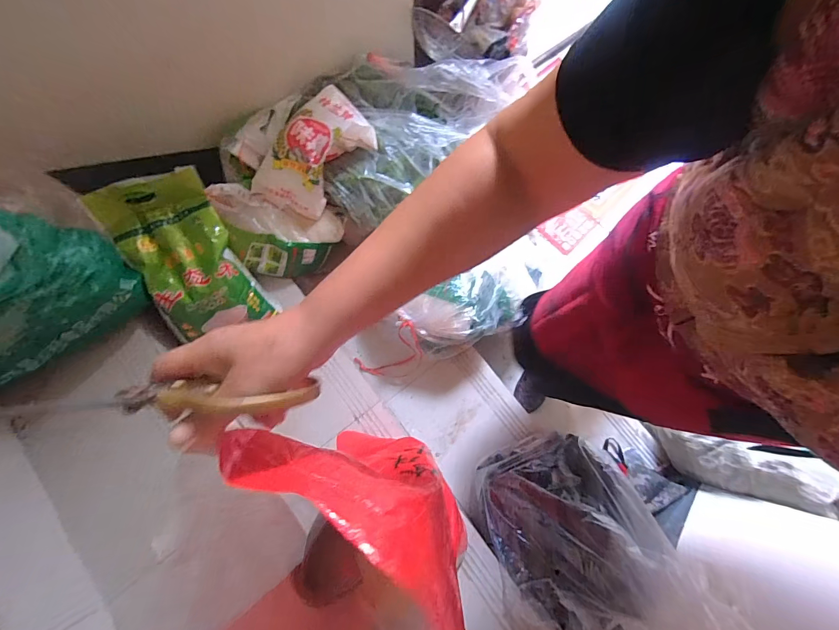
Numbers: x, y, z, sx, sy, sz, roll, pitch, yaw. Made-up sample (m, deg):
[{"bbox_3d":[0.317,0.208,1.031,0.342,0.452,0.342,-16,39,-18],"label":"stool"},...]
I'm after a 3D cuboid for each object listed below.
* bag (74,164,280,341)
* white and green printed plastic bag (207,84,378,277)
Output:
[{"bbox_3d":[-0.458,-0.102,0.779,0.195,0.083,0.355,-31,111,-22],"label":"bag"},{"bbox_3d":[-0.291,-0.313,0.886,0.264,0.162,0.416,27,79,5],"label":"white and green printed plastic bag"}]

